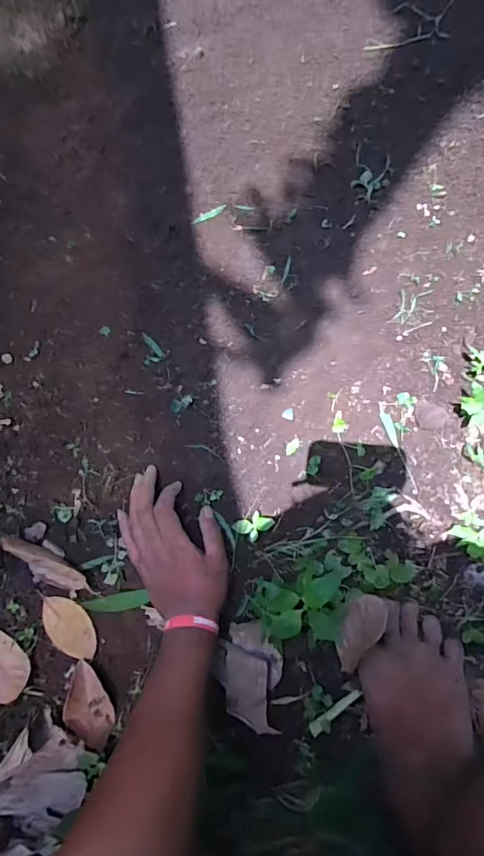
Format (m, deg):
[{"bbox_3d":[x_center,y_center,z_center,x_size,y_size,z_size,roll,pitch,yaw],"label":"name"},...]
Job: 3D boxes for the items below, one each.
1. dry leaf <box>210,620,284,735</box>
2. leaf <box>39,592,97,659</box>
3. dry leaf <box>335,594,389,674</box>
[{"bbox_3d":[0.007,0.270,0.528,0.069,0.030,0.102,-1,86,6],"label":"dry leaf"},{"bbox_3d":[-0.207,0.235,0.573,0.048,0.006,0.087,-31,84,3],"label":"leaf"},{"bbox_3d":[0.119,0.211,0.498,0.033,0.038,0.087,26,89,7],"label":"dry leaf"}]

